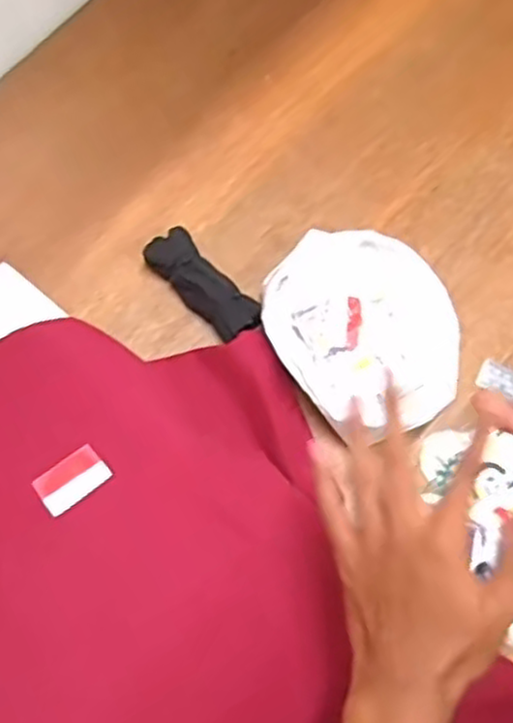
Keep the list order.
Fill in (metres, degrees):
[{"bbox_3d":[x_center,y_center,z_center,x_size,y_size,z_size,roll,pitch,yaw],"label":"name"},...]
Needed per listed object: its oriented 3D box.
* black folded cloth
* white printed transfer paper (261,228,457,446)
[{"bbox_3d":[-0.050,-0.072,0.715,0.046,0.034,0.129,-40,76,-12],"label":"black folded cloth"},{"bbox_3d":[0.097,-0.028,0.691,0.158,0.044,0.189,-26,74,-8],"label":"white printed transfer paper"}]

